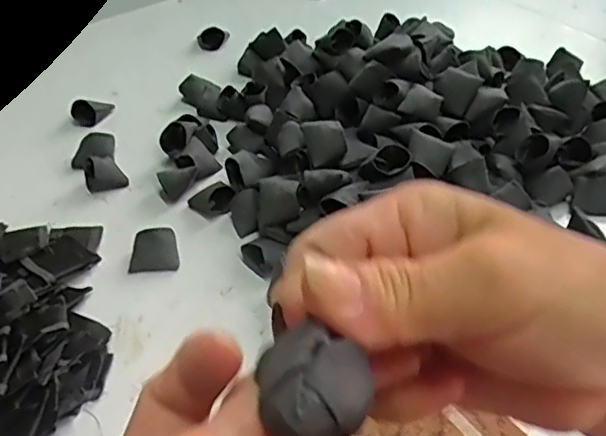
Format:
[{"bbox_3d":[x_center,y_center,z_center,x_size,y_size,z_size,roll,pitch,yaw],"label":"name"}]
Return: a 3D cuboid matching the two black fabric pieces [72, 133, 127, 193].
[{"bbox_3d":[-0.206,-0.058,0.599,0.044,0.026,0.073,-18,46,-16],"label":"two black fabric pieces"}]

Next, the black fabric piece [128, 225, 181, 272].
[{"bbox_3d":[-0.127,0.027,0.513,0.040,0.019,0.036,-3,44,-1],"label":"black fabric piece"}]

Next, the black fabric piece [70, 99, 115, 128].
[{"bbox_3d":[-0.233,-0.119,0.669,0.046,0.028,0.021,-28,49,-25],"label":"black fabric piece"}]

